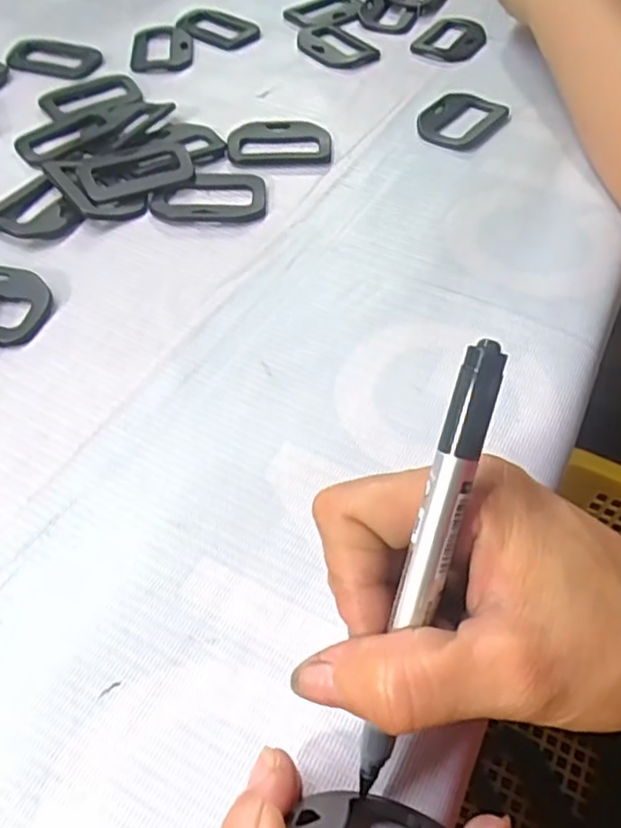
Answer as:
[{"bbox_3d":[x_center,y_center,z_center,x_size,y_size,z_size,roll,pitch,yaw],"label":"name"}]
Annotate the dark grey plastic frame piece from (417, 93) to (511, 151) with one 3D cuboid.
[{"bbox_3d":[0.094,-0.184,0.407,0.044,0.006,0.064,31,58,21],"label":"dark grey plastic frame piece"}]

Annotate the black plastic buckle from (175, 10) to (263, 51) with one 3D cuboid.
[{"bbox_3d":[-0.069,-0.285,0.479,0.062,0.006,0.036,27,56,18],"label":"black plastic buckle"}]

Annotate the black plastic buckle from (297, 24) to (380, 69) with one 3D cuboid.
[{"bbox_3d":[0.015,-0.263,0.466,0.042,0.005,0.065,-32,59,-23],"label":"black plastic buckle"}]

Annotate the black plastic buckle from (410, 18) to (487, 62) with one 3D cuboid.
[{"bbox_3d":[0.103,-0.272,0.472,0.043,0.005,0.062,27,56,18],"label":"black plastic buckle"}]

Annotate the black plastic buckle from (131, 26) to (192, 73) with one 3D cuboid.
[{"bbox_3d":[-0.104,-0.257,0.457,0.041,0.006,0.058,-3,53,-4],"label":"black plastic buckle"}]

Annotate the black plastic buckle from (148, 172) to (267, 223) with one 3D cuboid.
[{"bbox_3d":[-0.055,-0.117,0.352,0.061,0.004,0.040,-1,52,-2],"label":"black plastic buckle"}]

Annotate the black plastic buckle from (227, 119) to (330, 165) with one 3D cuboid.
[{"bbox_3d":[-0.019,-0.161,0.386,0.059,0.006,0.044,-6,53,-6],"label":"black plastic buckle"}]

